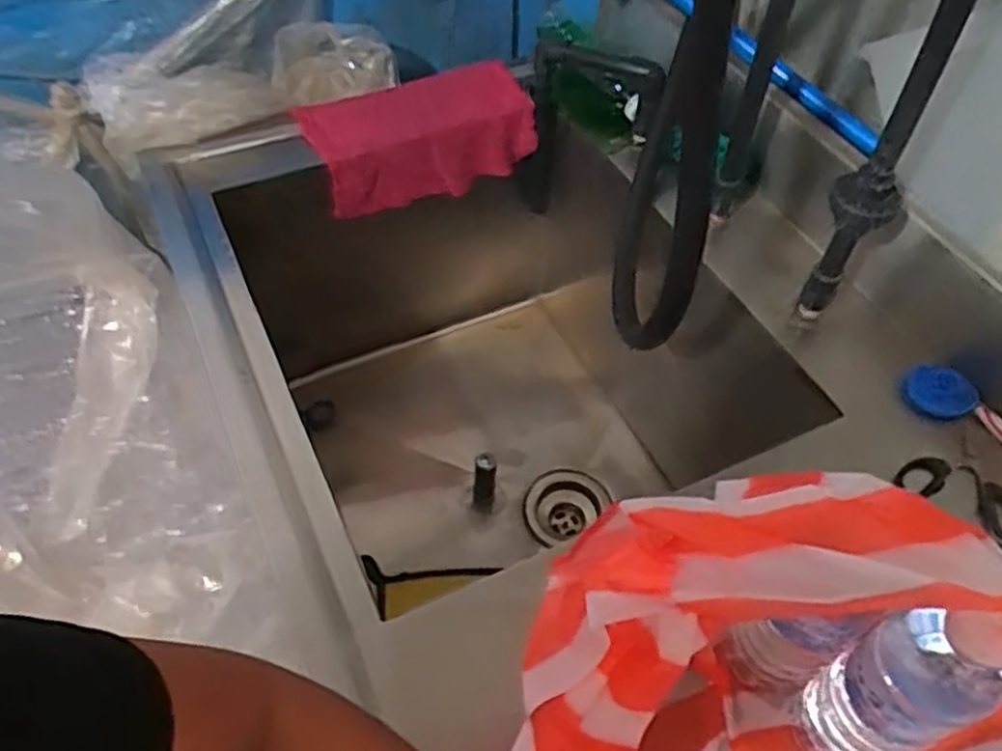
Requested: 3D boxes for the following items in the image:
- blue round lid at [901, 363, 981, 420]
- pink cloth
[{"bbox_3d":[0.386,0.014,0.674,0.049,0.013,0.053,-1,86,19],"label":"blue round lid"},{"bbox_3d":[-0.103,-0.291,0.939,0.265,0.126,0.113,-20,56,-17],"label":"pink cloth"}]

